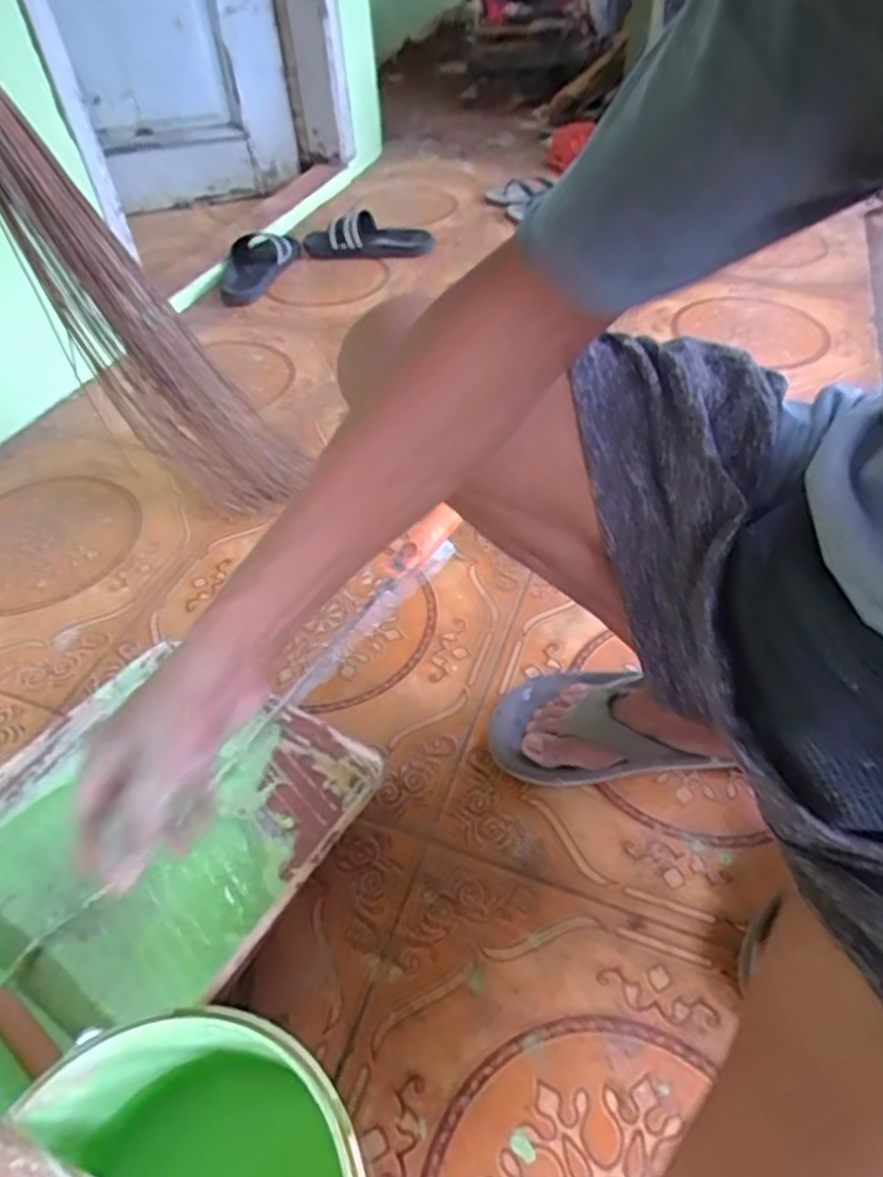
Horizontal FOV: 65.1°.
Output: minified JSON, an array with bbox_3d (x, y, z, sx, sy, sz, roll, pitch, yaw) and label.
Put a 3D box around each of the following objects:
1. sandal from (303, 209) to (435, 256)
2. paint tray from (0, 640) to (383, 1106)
[{"bbox_3d":[-0.148,-0.712,1.396,0.260,0.059,0.085,0,47,3],"label":"sandal"},{"bbox_3d":[-0.256,0.229,0.543,0.275,0.069,0.375,25,53,23],"label":"paint tray"}]

